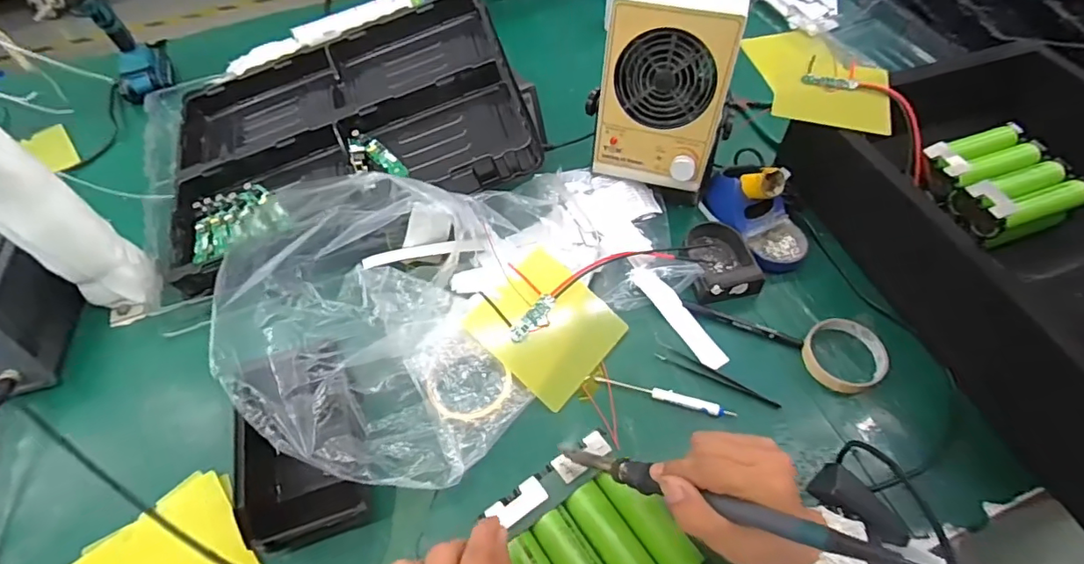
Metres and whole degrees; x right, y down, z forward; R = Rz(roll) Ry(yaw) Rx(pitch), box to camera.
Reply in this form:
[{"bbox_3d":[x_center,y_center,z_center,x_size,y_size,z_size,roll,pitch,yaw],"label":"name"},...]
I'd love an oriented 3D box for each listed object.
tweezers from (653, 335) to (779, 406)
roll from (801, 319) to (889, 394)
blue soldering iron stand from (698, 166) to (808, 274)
[{"bbox_3d":[0.188,0.103,0.568,0.139,0.006,0.022,27,62,19],"label":"tweezers"},{"bbox_3d":[0.333,0.079,0.573,0.085,0.015,0.080,-1,56,2],"label":"roll"},{"bbox_3d":[0.284,-0.096,0.657,0.096,0.083,0.149,-23,58,-12],"label":"blue soldering iron stand"}]

